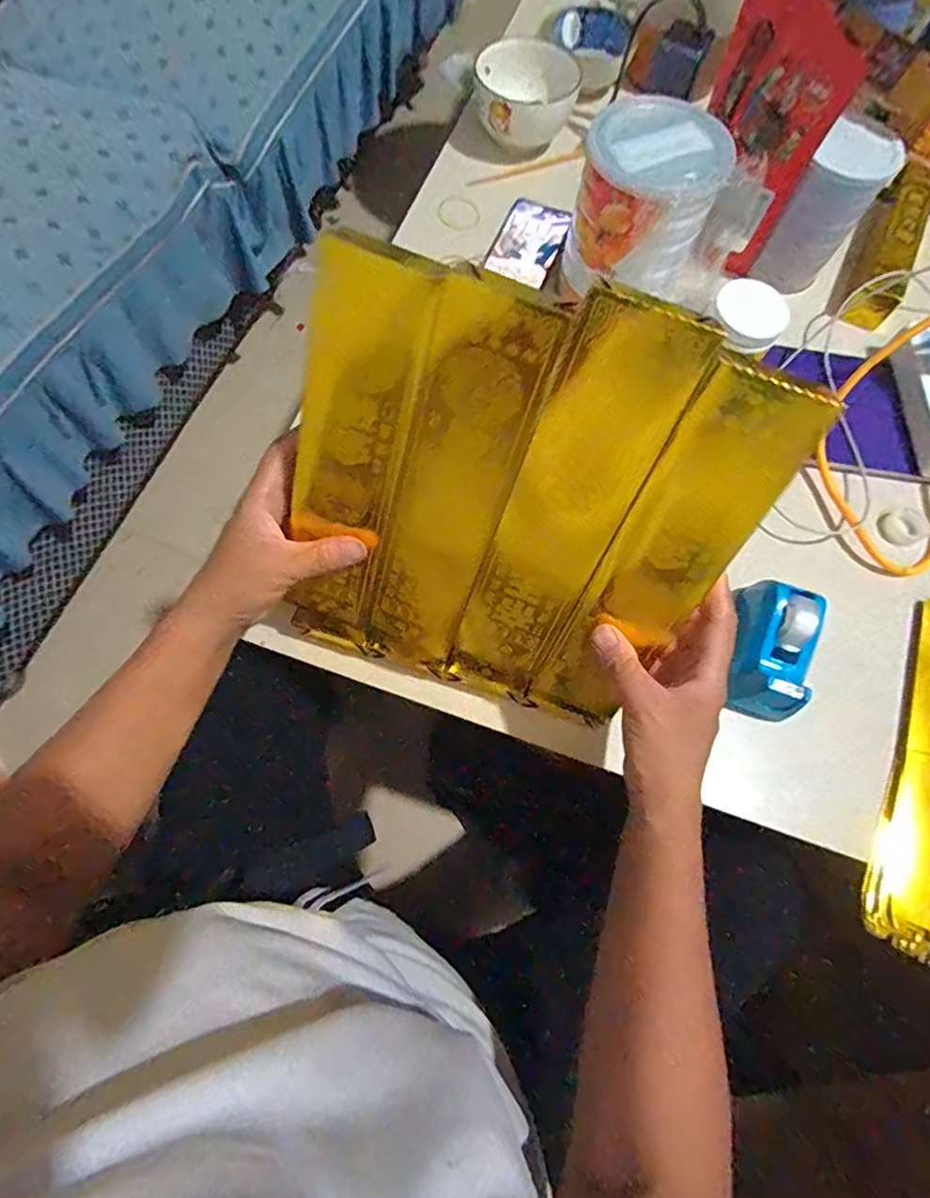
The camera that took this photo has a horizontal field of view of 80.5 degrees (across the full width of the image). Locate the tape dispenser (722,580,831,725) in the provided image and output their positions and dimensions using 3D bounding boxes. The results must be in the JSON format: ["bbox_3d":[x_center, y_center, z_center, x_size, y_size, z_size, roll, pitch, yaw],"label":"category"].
[{"bbox_3d":[0.257,0.041,0.467,0.056,0.064,0.117,17,71,4],"label":"tape dispenser"}]

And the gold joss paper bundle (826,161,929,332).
[{"bbox_3d":[0.494,-0.416,0.642,0.058,0.045,0.252,27,72,8],"label":"gold joss paper bundle"}]

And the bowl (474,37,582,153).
[{"bbox_3d":[0.074,-0.622,0.680,0.126,0.061,0.133,0,71,-2],"label":"bowl"}]

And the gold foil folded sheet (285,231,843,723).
[{"bbox_3d":[0.017,-0.042,0.362,0.264,0.298,0.026,24,37,3],"label":"gold foil folded sheet"}]

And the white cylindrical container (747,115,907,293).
[{"bbox_3d":[0.383,-0.412,0.587,0.075,0.136,0.088,33,73,9],"label":"white cylindrical container"}]

